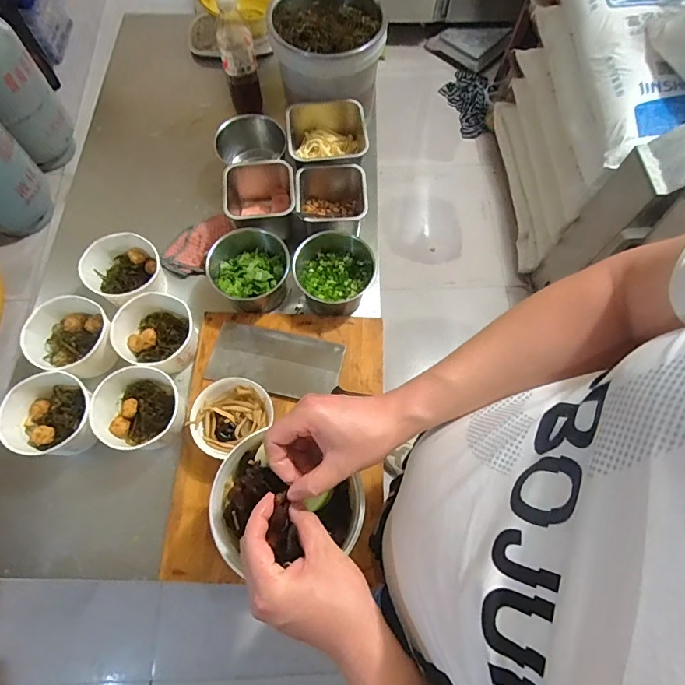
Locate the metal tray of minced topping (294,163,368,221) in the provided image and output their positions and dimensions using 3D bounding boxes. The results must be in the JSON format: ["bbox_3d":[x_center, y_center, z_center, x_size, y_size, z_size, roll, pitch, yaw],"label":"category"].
[{"bbox_3d":[-0.020,-0.240,0.776,0.121,0.090,0.113,-3,68,-2],"label":"metal tray of minced topping"}]

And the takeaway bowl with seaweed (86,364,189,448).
[{"bbox_3d":[-0.291,0.102,0.644,0.120,0.074,0.114,0,68,-1],"label":"takeaway bowl with seaweed"}]

